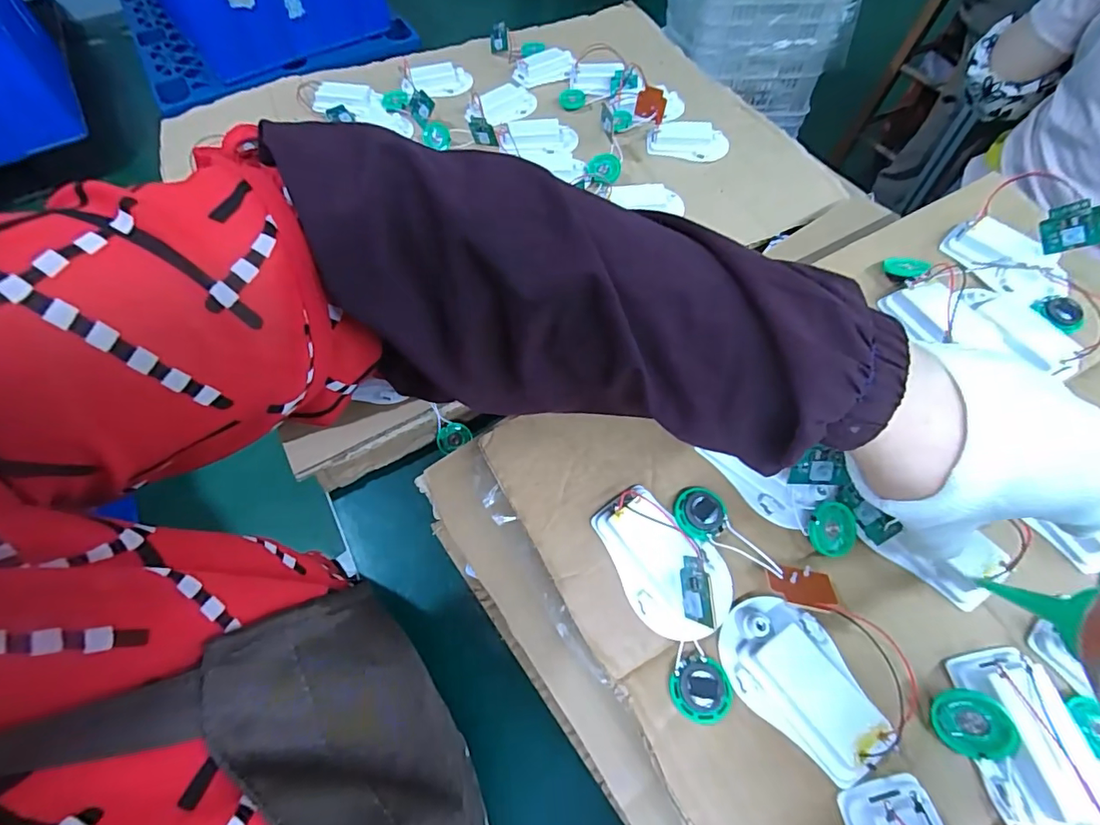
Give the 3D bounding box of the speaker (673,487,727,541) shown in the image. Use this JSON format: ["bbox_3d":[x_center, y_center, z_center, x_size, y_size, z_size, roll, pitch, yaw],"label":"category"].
[{"bbox_3d":[0.082,0.054,0.278,0.027,0.007,0.030,15,66,4],"label":"speaker"}]

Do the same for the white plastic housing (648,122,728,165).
[{"bbox_3d":[0.140,-0.273,0.514,0.079,0.021,0.031,7,66,1],"label":"white plastic housing"}]

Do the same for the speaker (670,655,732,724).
[{"bbox_3d":[0.072,0.132,0.243,0.028,0.010,0.027,-2,66,-3],"label":"speaker"}]

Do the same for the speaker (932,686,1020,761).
[{"bbox_3d":[0.185,0.137,0.225,0.028,0.004,0.027,-23,78,30],"label":"speaker"}]

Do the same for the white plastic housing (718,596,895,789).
[{"bbox_3d":[0.118,0.123,0.236,0.050,0.022,0.074,-34,71,-16],"label":"white plastic housing"}]

